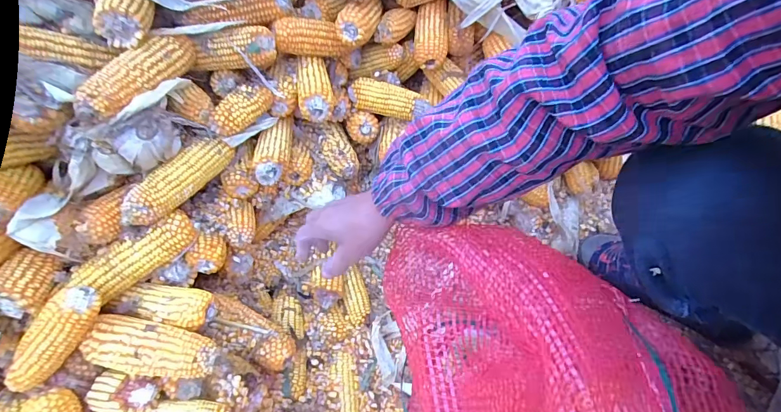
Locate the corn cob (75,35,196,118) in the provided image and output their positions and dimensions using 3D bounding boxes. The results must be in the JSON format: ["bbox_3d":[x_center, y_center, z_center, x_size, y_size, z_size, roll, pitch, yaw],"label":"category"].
[{"bbox_3d":[-0.278,-0.152,0.453,0.044,0.043,0.163,13,45,12],"label":"corn cob"}]

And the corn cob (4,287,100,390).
[{"bbox_3d":[-0.344,0.135,0.412,0.037,0.036,0.117,31,83,20],"label":"corn cob"}]

